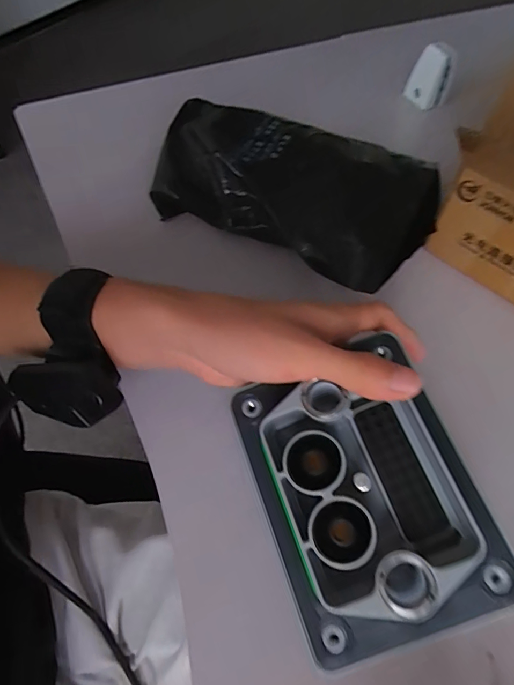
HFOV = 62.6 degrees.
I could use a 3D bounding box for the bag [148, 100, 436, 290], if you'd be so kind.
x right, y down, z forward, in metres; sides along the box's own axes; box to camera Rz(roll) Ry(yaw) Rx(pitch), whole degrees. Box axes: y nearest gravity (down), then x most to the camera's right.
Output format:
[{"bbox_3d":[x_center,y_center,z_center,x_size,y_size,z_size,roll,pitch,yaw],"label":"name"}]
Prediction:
[{"bbox_3d":[0.028,-0.140,0.374,0.251,0.055,0.135,31,61,16],"label":"bag"}]

